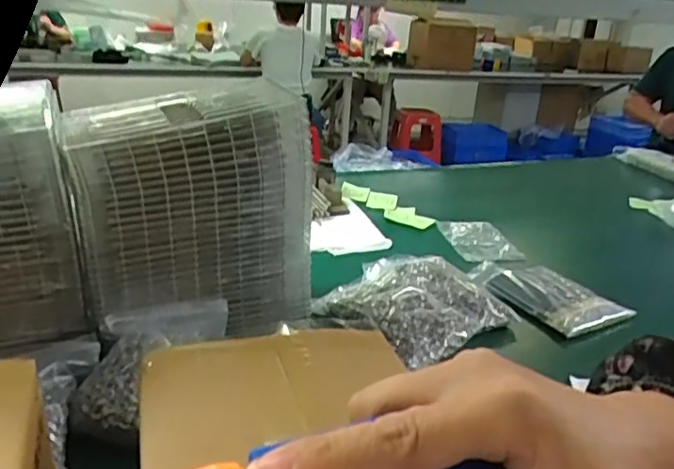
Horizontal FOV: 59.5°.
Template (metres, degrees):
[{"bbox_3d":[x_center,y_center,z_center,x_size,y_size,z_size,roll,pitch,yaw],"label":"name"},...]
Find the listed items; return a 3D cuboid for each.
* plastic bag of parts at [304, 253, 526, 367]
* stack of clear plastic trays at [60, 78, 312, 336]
[{"bbox_3d":[0.136,0.098,0.981,0.310,0.057,0.251,-17,31,-42],"label":"plastic bag of parts"},{"bbox_3d":[-0.205,-0.046,0.835,0.306,0.322,0.192,-6,24,-24],"label":"stack of clear plastic trays"}]

